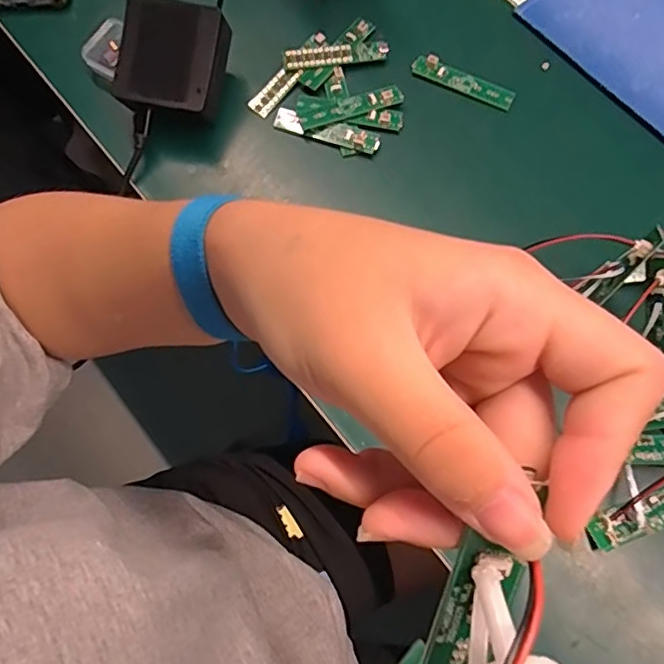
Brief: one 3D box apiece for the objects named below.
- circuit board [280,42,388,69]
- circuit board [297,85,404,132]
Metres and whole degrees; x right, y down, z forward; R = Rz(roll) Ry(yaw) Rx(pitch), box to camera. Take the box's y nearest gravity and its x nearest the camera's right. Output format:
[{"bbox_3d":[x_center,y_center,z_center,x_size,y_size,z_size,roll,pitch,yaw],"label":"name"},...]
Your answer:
[{"bbox_3d":[0.004,-0.226,0.457,0.086,0.004,0.018,-8,78,-5],"label":"circuit board"},{"bbox_3d":[0.015,-0.177,0.443,0.084,0.008,0.018,-19,74,-6],"label":"circuit board"}]

